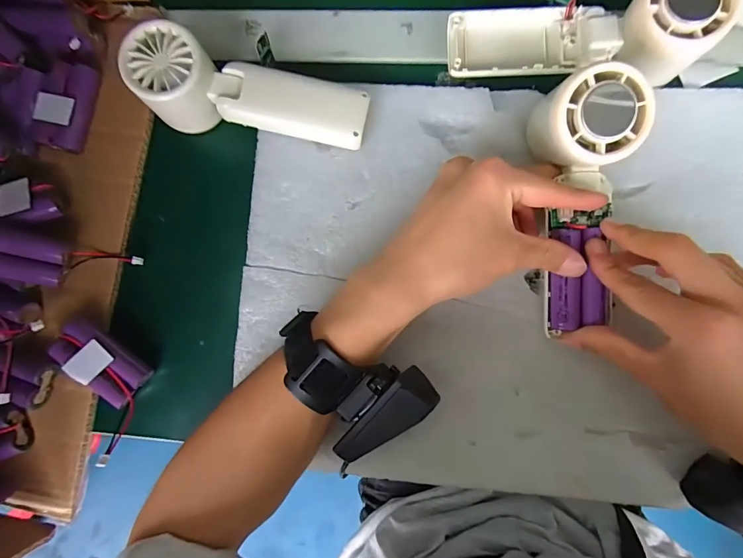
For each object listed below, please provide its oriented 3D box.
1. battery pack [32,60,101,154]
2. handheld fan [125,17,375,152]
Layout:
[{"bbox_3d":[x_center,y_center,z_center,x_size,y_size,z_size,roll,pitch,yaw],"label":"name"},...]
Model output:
[{"bbox_3d":[-0.238,-0.133,0.307,0.033,0.020,0.065,11,87,6],"label":"battery pack"},{"bbox_3d":[-0.087,-0.130,0.292,0.165,0.049,0.055,11,87,-8],"label":"handheld fan"}]

